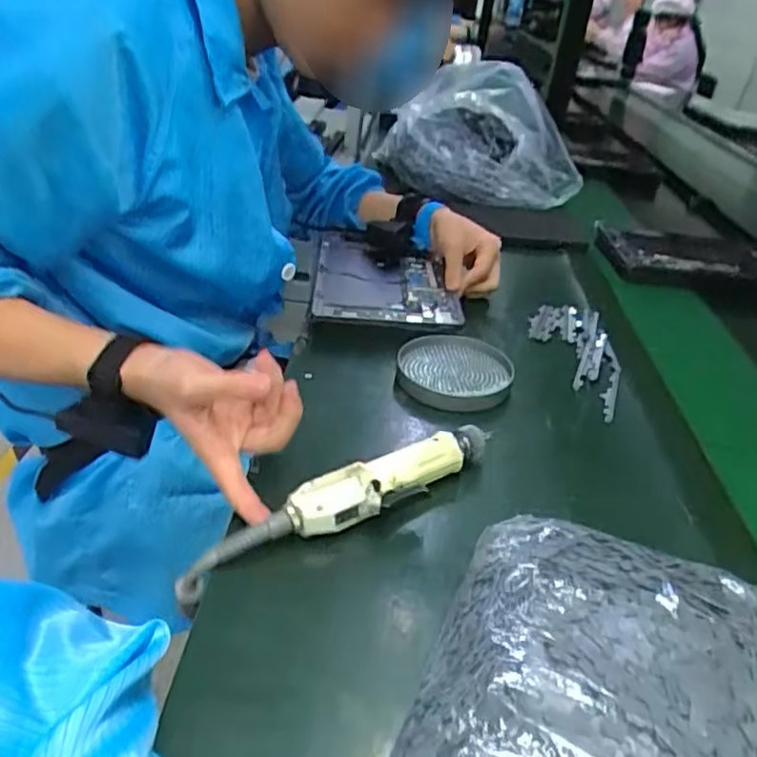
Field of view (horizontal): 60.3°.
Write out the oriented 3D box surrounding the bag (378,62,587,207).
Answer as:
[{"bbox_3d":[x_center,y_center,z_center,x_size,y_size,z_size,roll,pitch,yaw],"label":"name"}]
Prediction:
[{"bbox_3d":[0.203,-0.426,1.134,0.321,0.236,0.286,17,34,15],"label":"bag"}]

